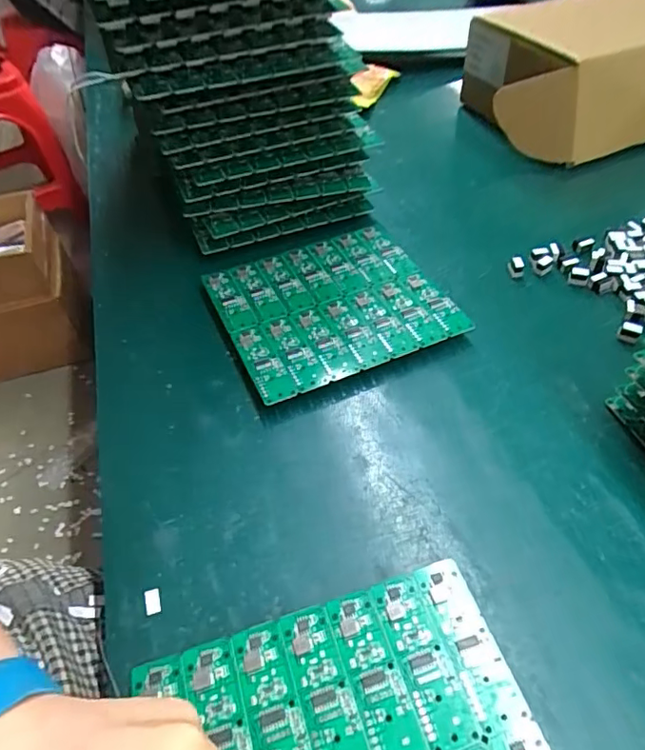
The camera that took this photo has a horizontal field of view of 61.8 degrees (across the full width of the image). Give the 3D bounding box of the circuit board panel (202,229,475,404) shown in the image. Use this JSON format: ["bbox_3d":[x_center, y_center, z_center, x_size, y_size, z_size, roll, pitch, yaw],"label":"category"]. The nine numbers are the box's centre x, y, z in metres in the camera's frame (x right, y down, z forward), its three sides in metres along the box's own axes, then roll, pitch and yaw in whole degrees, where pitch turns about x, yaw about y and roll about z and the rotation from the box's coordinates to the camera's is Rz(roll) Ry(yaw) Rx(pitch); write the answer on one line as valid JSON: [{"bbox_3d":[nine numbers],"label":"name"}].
[{"bbox_3d":[0.005,-0.049,0.385,0.149,0.015,0.129,-21,49,-14],"label":"circuit board panel"}]

